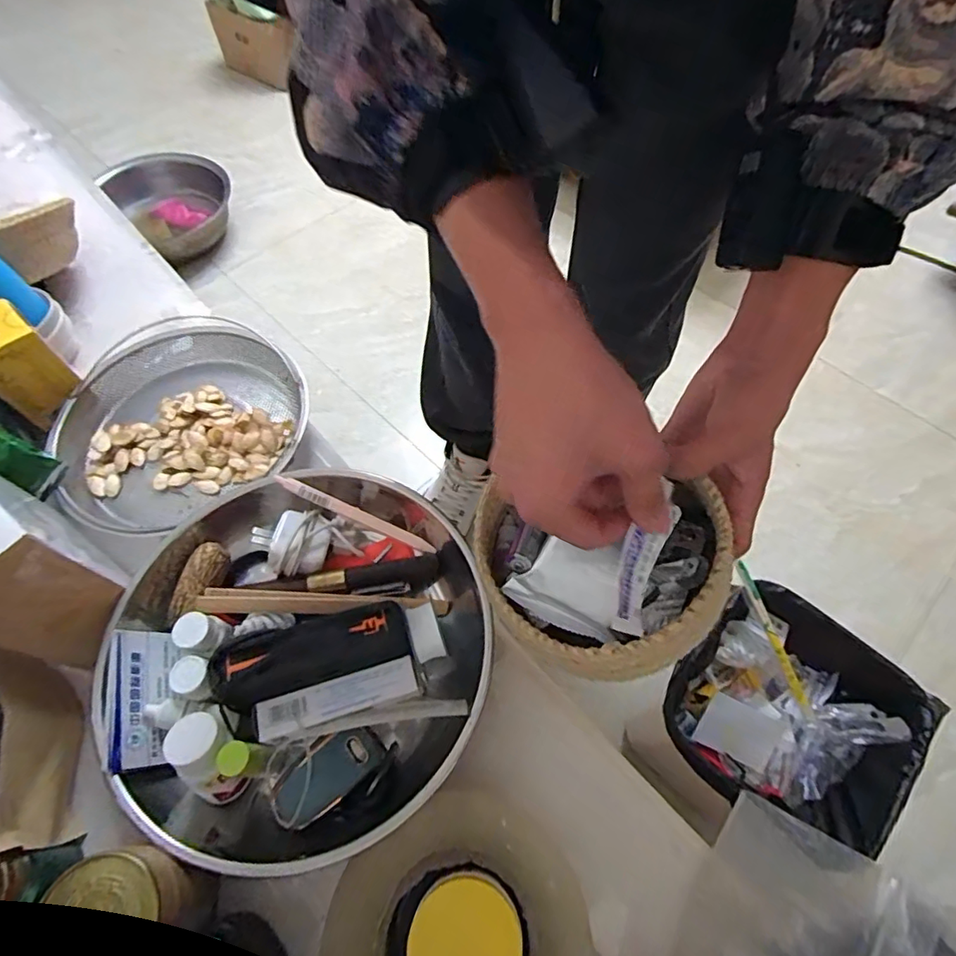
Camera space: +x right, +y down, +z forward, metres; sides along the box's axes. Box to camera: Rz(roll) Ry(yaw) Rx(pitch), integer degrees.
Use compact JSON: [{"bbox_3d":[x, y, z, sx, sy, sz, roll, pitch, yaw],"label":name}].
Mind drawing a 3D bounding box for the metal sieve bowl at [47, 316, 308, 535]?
[{"bbox_3d":[-0.268,-0.062,0.496,0.206,0.040,0.205,1,62,-1],"label":"metal sieve bowl"}]

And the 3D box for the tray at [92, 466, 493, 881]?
[{"bbox_3d":[-0.123,0.111,0.382,0.245,0.067,0.266,1,62,-1],"label":"tray"}]

